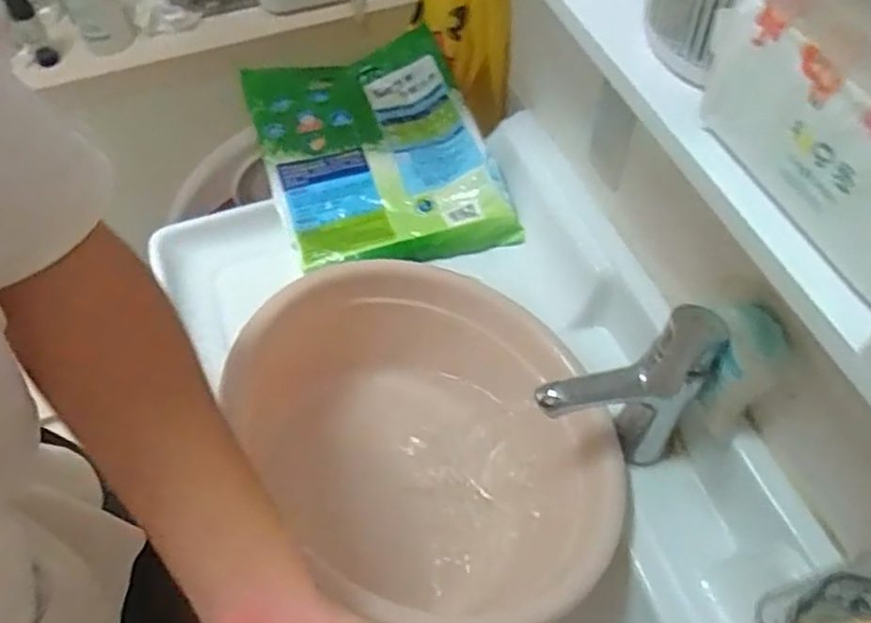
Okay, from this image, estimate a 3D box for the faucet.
[{"bbox_3d":[0.160,0.083,0.587,0.141,0.198,0.075,-17,56,-10],"label":"faucet"}]

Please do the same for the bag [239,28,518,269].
[{"bbox_3d":[-0.076,-0.196,0.852,0.256,0.061,0.333,-18,56,-11],"label":"bag"}]

